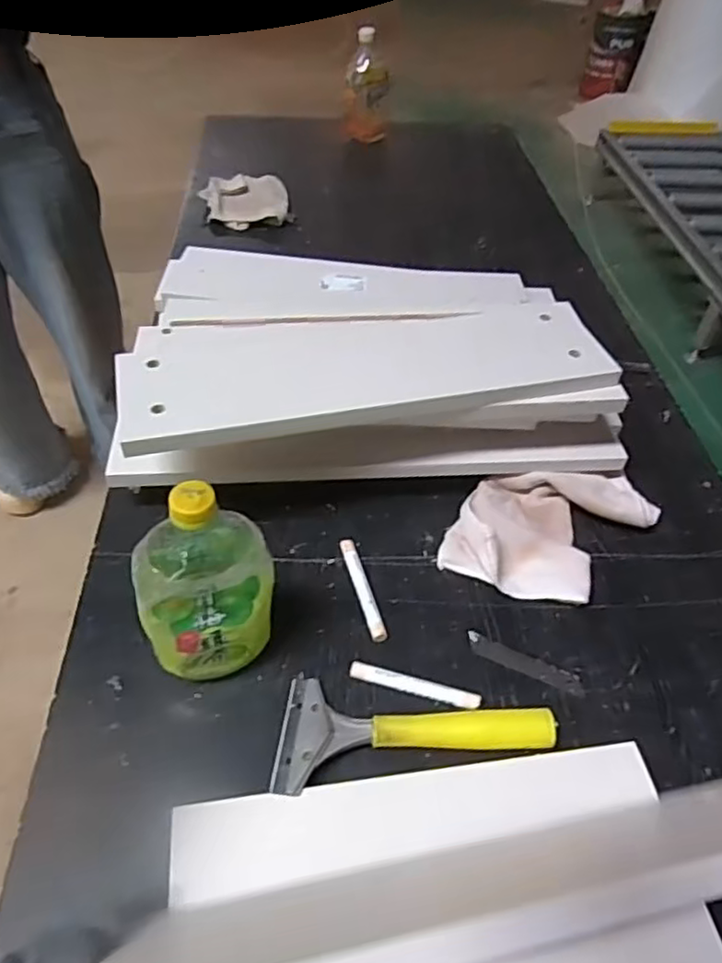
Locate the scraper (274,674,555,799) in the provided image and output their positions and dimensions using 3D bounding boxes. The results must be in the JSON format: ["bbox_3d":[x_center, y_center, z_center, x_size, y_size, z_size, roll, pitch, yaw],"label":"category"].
[{"bbox_3d":[0.042,0.199,0.501,0.206,0.028,0.092,6,47,1],"label":"scraper"}]

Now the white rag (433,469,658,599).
[{"bbox_3d":[0.187,0.039,0.653,0.142,0.032,0.204,36,54,26],"label":"white rag"}]

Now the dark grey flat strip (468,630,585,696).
[{"bbox_3d":[0.141,0.156,0.567,0.101,0.004,0.019,21,49,15],"label":"dark grey flat strip"}]

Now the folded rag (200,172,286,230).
[{"bbox_3d":[-0.195,-0.480,1.119,0.135,0.033,0.148,-1,47,-5],"label":"folded rag"}]

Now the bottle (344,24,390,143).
[{"bbox_3d":[0.014,-0.787,1.307,0.086,0.178,0.084,6,47,2],"label":"bottle"}]

